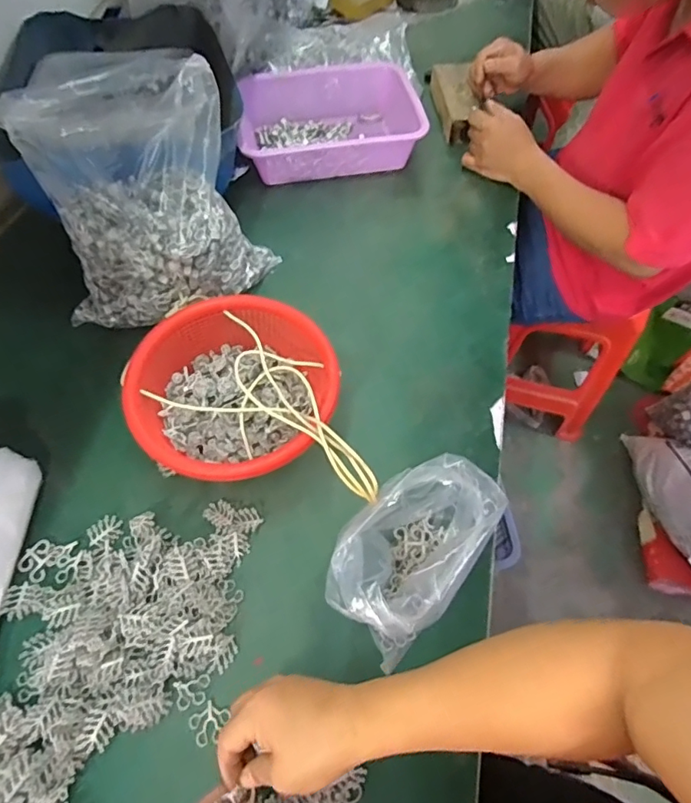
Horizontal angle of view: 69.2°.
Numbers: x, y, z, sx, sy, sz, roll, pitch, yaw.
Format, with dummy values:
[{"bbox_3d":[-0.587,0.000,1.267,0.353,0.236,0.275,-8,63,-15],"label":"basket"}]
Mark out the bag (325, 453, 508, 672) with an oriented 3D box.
[{"bbox_3d":[0.059,0.138,0.468,0.100,0.135,0.164,32,65,15],"label":"bag"}]

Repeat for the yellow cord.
[{"bbox_3d":[-0.073,0.014,0.518,0.160,0.088,0.298,-41,46,-21],"label":"yellow cord"}]

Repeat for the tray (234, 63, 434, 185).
[{"bbox_3d":[-0.023,-0.476,0.856,0.295,0.089,0.206,-10,62,-7],"label":"tray"}]

